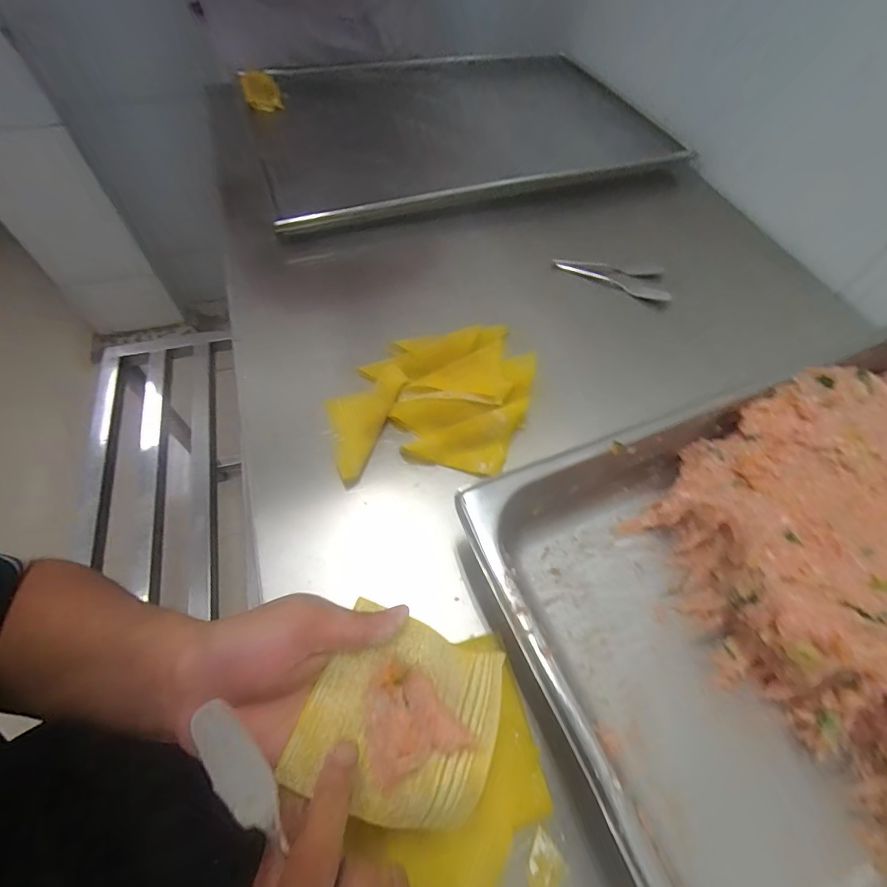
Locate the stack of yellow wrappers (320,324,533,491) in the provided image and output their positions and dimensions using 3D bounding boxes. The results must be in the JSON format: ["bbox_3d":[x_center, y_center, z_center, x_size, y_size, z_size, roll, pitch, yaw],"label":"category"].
[{"bbox_3d":[-0.007,-0.033,0.408,0.198,0.032,0.143,-15,65,-7],"label":"stack of yellow wrappers"}]

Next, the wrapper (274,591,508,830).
[{"bbox_3d":[-0.021,0.144,0.229,0.098,0.025,0.089,17,59,8],"label":"wrapper"}]

